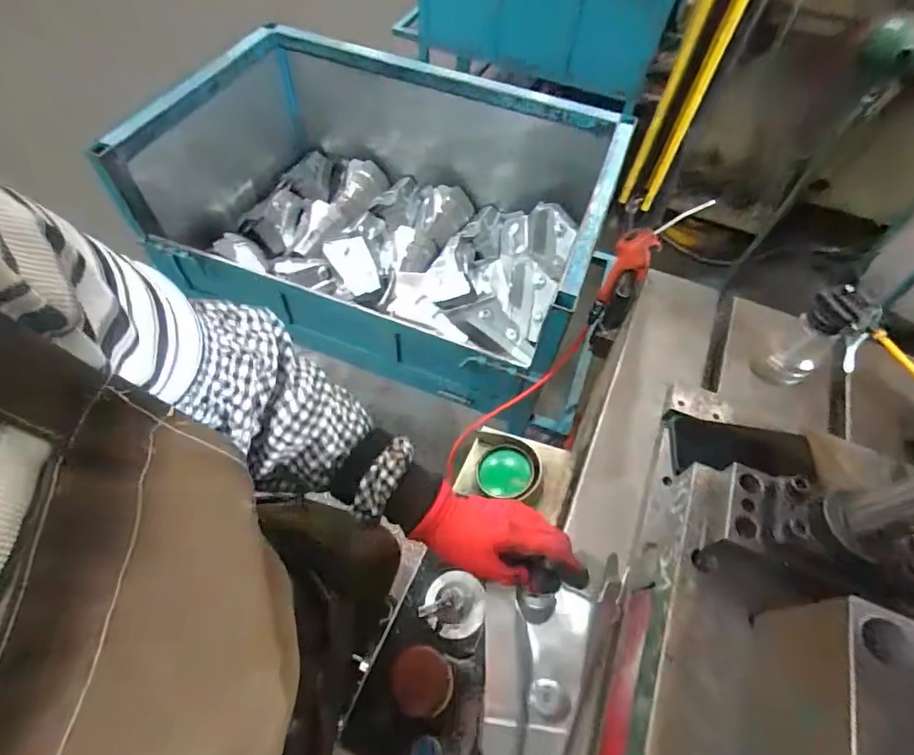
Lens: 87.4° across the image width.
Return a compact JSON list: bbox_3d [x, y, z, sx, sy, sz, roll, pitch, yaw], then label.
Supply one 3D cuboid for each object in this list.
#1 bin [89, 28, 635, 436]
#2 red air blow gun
[{"bbox_3d":[-0.238,-0.448,1.218,1.135,0.410,0.703,19,60,7],"label":"bin"},{"bbox_3d":[0.305,-0.205,0.825,0.032,0.262,0.072,-13,57,-47],"label":"red air blow gun"}]

